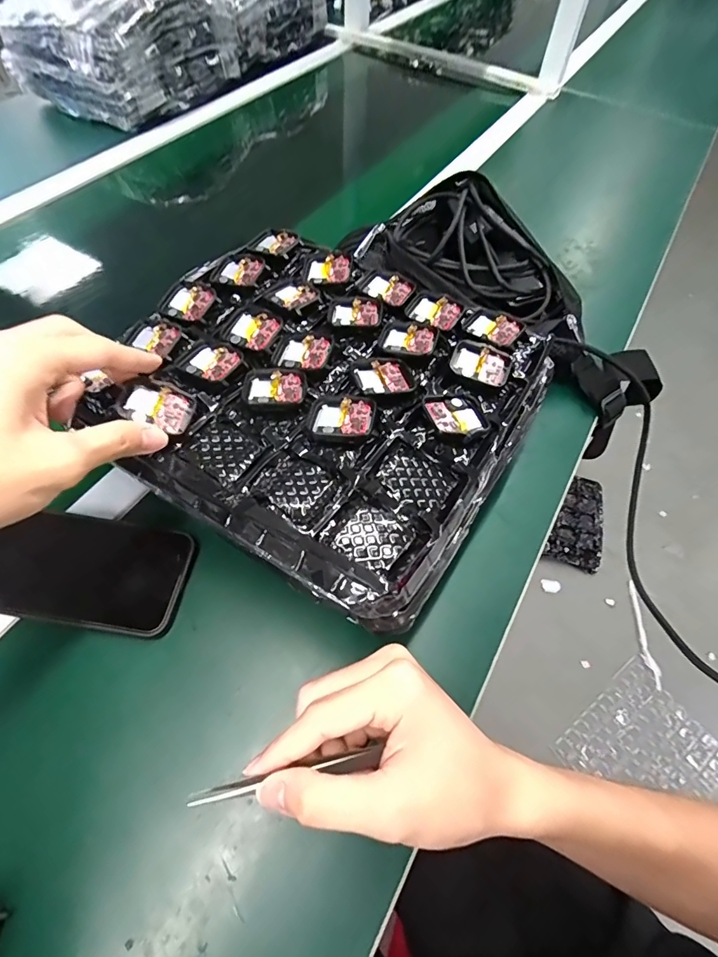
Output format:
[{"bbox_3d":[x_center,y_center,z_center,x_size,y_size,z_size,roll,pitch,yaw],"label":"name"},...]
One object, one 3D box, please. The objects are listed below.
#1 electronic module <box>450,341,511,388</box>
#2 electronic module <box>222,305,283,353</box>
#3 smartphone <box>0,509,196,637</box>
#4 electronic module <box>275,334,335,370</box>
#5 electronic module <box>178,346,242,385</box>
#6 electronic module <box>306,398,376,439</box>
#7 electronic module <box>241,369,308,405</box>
[{"bbox_3d":[0.089,-0.083,0.334,0.044,0.012,0.033,27,61,14],"label":"electronic module"},{"bbox_3d":[-0.081,-0.114,0.343,0.040,0.010,0.037,29,61,15],"label":"electronic module"},{"bbox_3d":[-0.206,0.065,0.328,0.157,0.013,0.075,7,58,3],"label":"smartphone"},{"bbox_3d":[-0.040,-0.094,0.334,0.040,0.008,0.034,11,58,5],"label":"electronic module"},{"bbox_3d":[-0.108,-0.084,0.326,0.038,0.004,0.035,26,60,14],"label":"electronic module"},{"bbox_3d":[-0.011,-0.039,0.293,0.042,0.010,0.035,6,58,2],"label":"electronic module"},{"bbox_3d":[-0.058,-0.062,0.312,0.043,0.006,0.036,-2,58,-3],"label":"electronic module"}]

